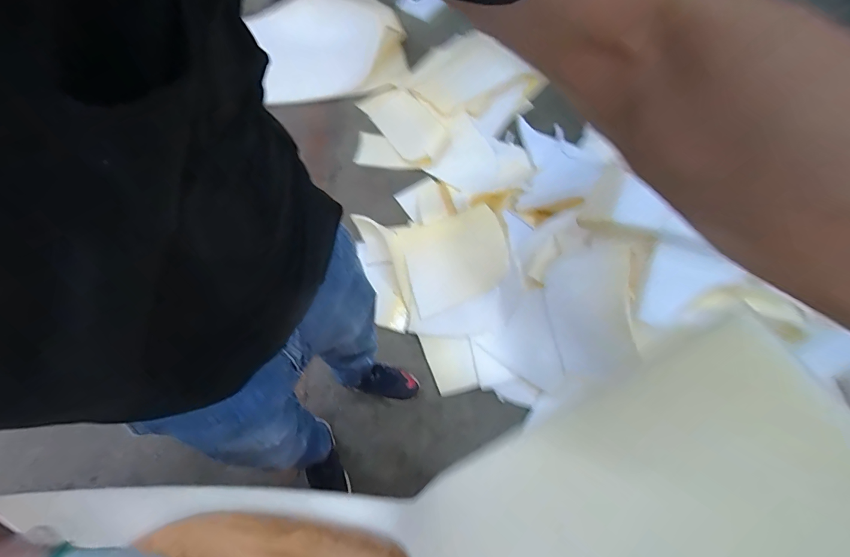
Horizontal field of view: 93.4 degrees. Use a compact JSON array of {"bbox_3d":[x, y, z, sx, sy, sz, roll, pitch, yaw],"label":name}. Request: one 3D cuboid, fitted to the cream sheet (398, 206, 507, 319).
[{"bbox_3d":[0.101,-0.076,1.357,0.348,0.060,0.339,-20,71,19],"label":"cream sheet"}]

